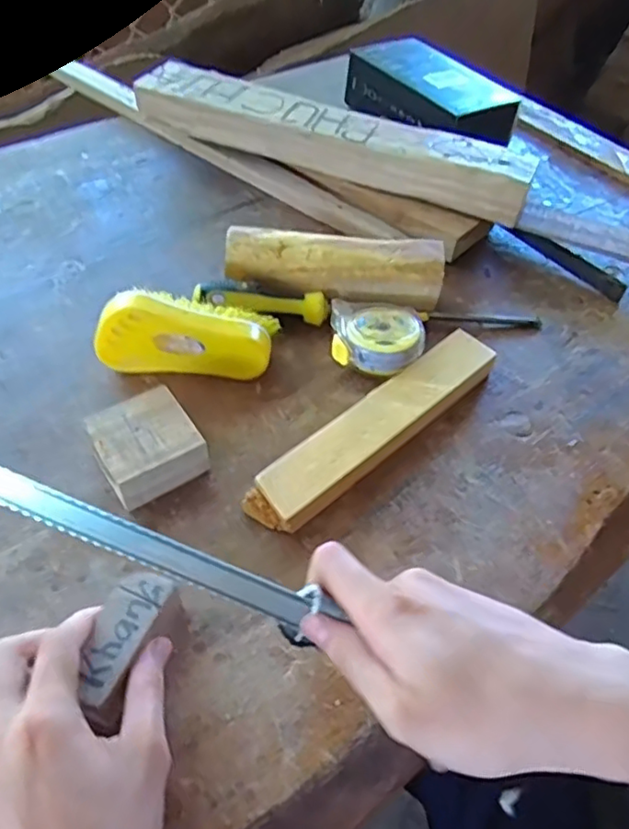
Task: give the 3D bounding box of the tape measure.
[{"bbox_3d":[0.049,-0.058,0.487,0.073,0.031,0.063,5,51,-1],"label":"tape measure"}]

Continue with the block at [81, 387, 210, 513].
[{"bbox_3d":[-0.111,0.023,0.410,0.061,0.034,0.065,-27,58,-24],"label":"block"}]

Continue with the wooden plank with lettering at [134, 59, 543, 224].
[{"bbox_3d":[0.014,-0.273,0.614,0.393,0.039,0.078,21,53,14],"label":"wooden plank with lettering"}]

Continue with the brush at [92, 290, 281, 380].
[{"bbox_3d":[-0.094,-0.060,0.461,0.125,0.057,0.041,5,51,-1],"label":"brush"}]

